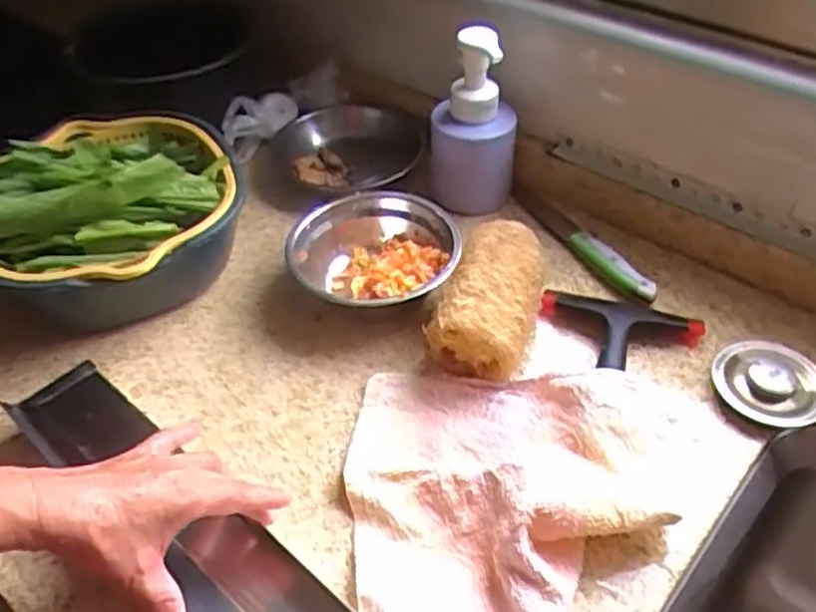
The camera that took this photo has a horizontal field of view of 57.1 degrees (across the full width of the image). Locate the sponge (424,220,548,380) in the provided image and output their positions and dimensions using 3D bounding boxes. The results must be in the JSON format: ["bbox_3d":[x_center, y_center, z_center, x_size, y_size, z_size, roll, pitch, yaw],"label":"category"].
[{"bbox_3d":[0.066,-0.005,0.617,0.081,0.070,0.126,12,46,13],"label":"sponge"}]

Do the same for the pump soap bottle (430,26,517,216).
[{"bbox_3d":[0.063,-0.164,0.707,0.077,0.184,0.060,4,45,6],"label":"pump soap bottle"}]

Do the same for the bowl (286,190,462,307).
[{"bbox_3d":[-0.030,-0.042,0.672,0.145,0.063,0.124,-8,45,-7],"label":"bowl"}]

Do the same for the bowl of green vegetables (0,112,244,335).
[{"bbox_3d":[-0.267,-0.079,0.673,0.221,0.131,0.232,-18,47,-16],"label":"bowl of green vegetables"}]

